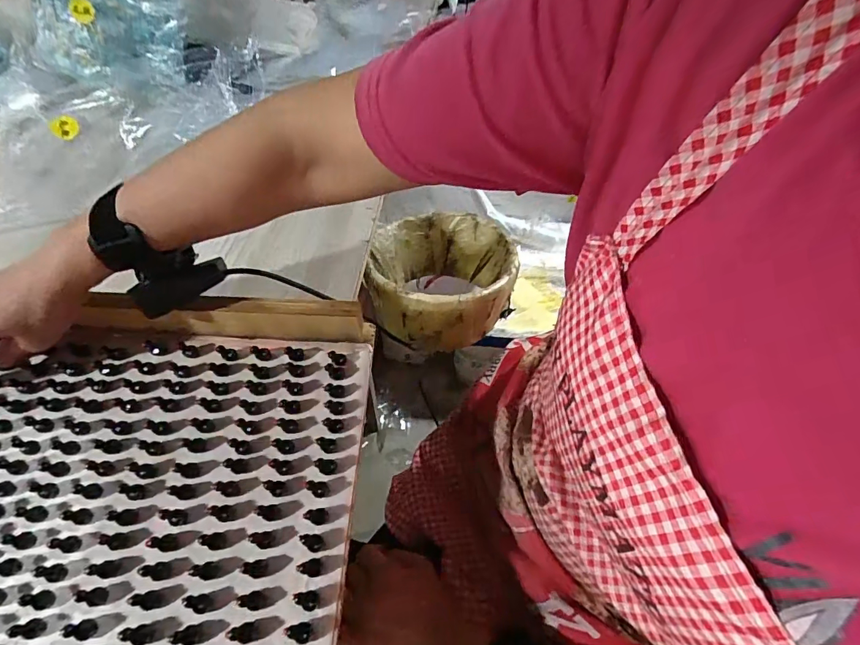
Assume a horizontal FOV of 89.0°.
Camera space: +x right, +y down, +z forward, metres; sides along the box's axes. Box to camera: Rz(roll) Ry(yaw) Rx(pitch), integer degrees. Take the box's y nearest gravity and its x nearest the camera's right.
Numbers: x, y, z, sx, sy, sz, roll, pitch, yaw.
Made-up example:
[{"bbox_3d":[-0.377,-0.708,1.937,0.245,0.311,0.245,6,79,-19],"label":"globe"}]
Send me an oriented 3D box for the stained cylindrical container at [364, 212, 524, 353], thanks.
[{"bbox_3d":[0.013,-0.055,0.558,0.169,0.112,0.170,1,55,-2],"label":"stained cylindrical container"}]

